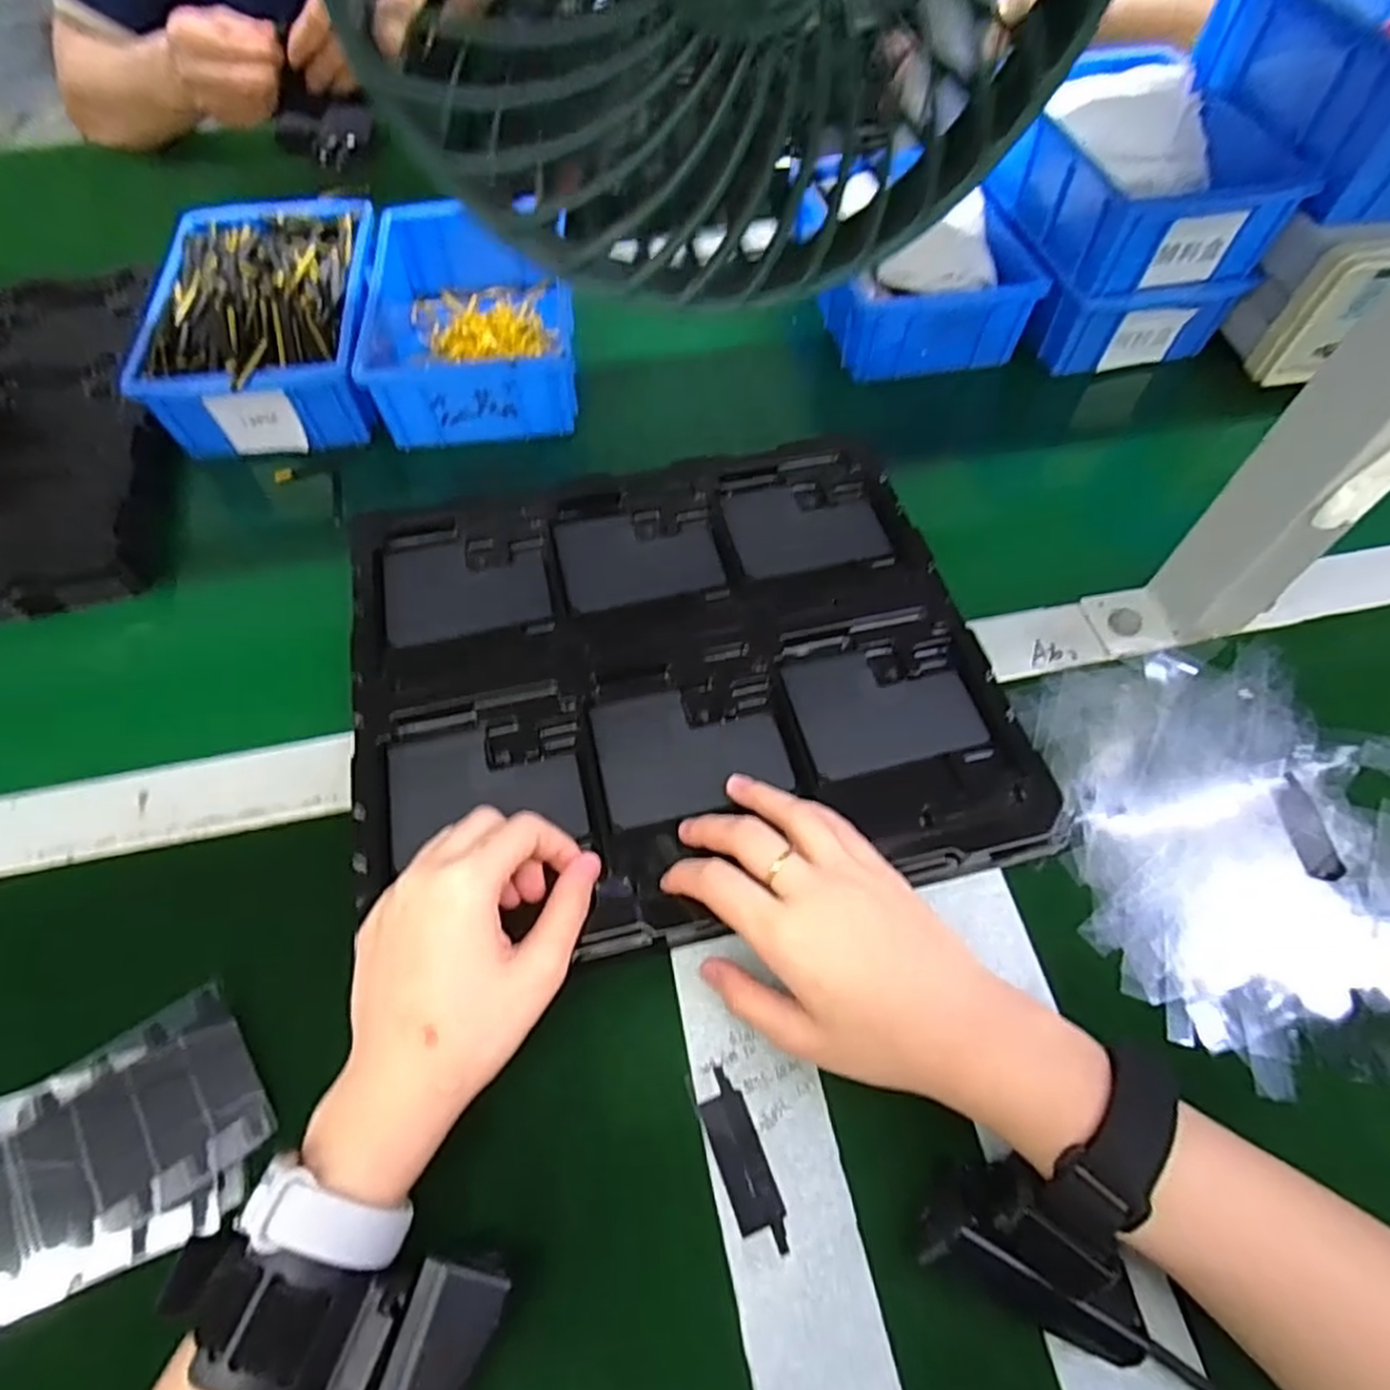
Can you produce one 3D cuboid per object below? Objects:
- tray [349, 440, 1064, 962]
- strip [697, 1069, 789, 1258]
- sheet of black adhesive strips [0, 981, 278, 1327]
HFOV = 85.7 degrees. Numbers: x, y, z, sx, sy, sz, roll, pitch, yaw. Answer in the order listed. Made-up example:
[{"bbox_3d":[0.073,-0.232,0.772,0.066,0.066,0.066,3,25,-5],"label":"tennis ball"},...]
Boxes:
[{"bbox_3d":[-0.015,-0.020,0.401,0.320,0.023,0.280,-12,63,-5],"label":"tray"},{"bbox_3d":[0.019,0.186,0.299,0.019,0.004,0.063,-17,60,-11],"label":"strip"},{"bbox_3d":[-0.229,0.179,0.299,0.106,0.007,0.087,-23,61,-13],"label":"sheet of black adhesive strips"}]

